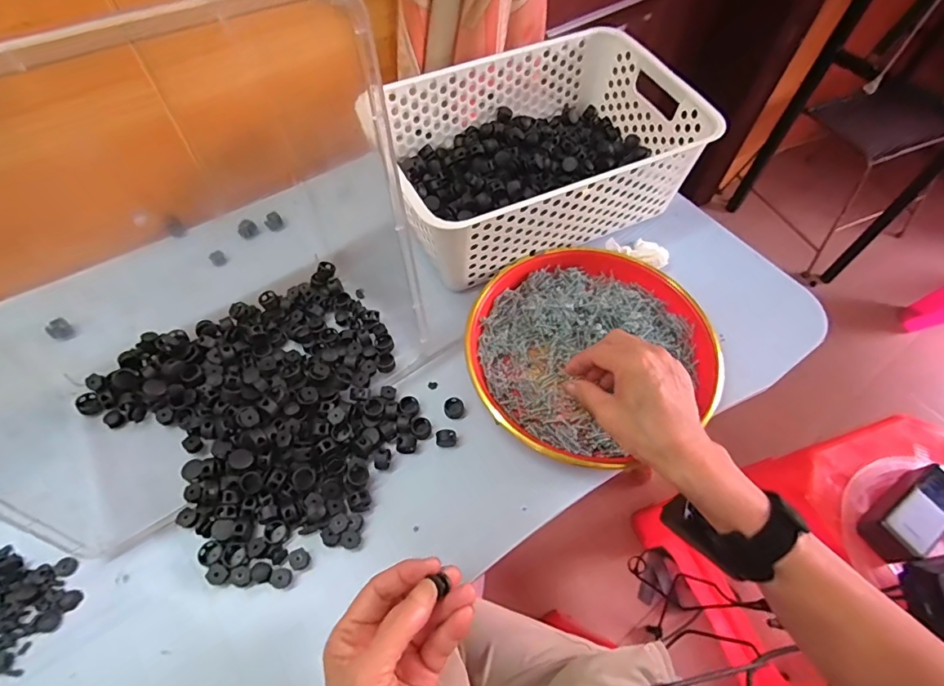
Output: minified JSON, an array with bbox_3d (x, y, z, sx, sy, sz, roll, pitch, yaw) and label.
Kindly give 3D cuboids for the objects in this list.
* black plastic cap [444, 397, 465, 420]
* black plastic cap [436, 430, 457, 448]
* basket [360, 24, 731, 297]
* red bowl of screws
[{"bbox_3d":[-0.015,0.057,0.428,0.018,0.006,0.019,1,59,-1],"label":"black plastic cap"},{"bbox_3d":[-0.022,0.079,0.409,0.017,0.011,0.012,-1,59,-3],"label":"black plastic cap"},{"bbox_3d":[0.059,-0.198,0.506,0.302,0.100,0.209,-20,62,-14],"label":"basket"},{"bbox_3d":[0.103,0.001,0.445,0.214,0.029,0.204,2,58,-3],"label":"red bowl of screws"}]

